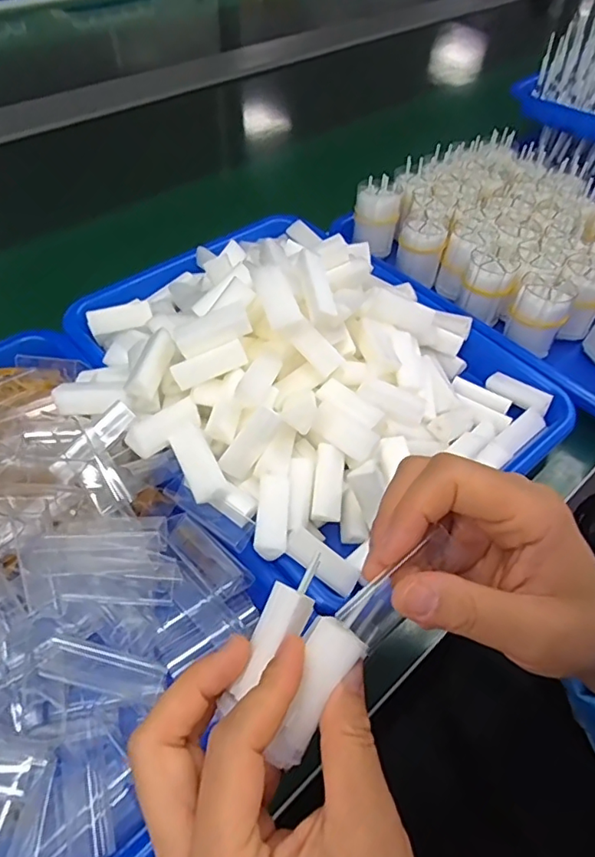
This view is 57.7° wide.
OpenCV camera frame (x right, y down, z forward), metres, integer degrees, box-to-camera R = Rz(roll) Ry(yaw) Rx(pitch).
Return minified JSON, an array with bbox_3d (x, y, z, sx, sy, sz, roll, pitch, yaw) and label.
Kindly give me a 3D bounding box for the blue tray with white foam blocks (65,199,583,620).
[{"bbox_3d":[-0.002,-0.064,0.378,0.289,0.100,0.319,-31,59,-24],"label":"blue tray with white foam blocks"}]

